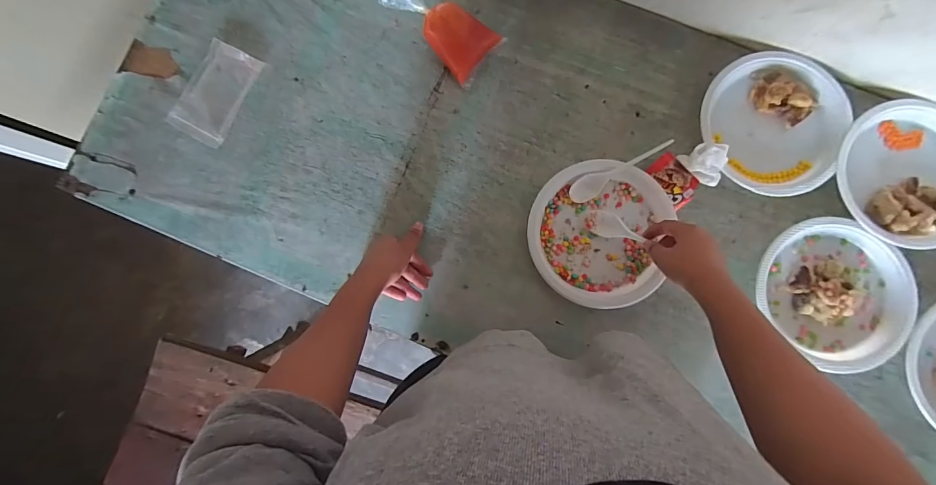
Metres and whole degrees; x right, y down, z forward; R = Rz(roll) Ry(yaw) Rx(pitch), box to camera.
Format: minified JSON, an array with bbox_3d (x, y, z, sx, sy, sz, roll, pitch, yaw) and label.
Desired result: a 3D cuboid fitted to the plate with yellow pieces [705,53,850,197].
[{"bbox_3d":[0.436,-0.171,0.589,0.193,0.024,0.199,0,85,2],"label":"plate with yellow pieces"}]

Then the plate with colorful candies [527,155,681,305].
[{"bbox_3d":[0.183,-0.013,0.585,0.187,0.029,0.198,0,85,2],"label":"plate with colorful candies"}]

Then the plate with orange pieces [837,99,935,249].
[{"bbox_3d":[0.618,-0.101,0.573,0.192,0.024,0.201,0,85,2],"label":"plate with orange pieces"}]

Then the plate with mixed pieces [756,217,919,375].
[{"bbox_3d":[0.511,0.067,0.564,0.204,0.028,0.179,42,88,5],"label":"plate with mixed pieces"}]

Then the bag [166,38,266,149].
[{"bbox_3d":[-0.387,-0.230,0.627,0.090,0.010,0.150,29,86,1],"label":"bag"}]

